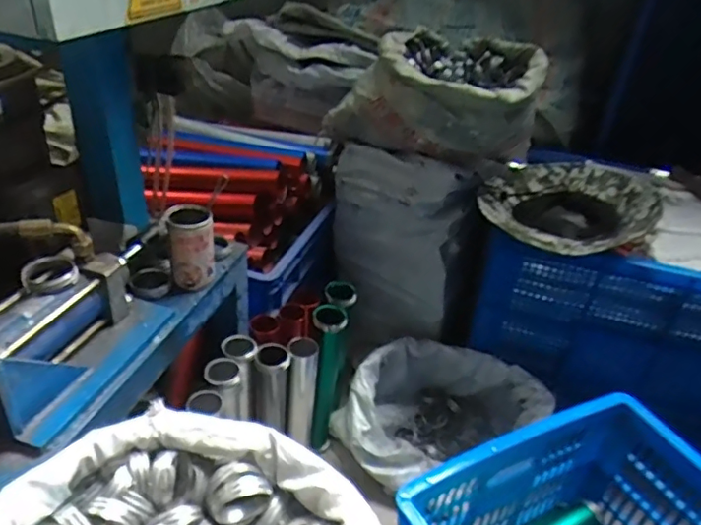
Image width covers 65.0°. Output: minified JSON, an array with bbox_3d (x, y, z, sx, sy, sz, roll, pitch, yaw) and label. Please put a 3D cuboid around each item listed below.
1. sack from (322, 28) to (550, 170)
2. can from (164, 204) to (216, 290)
[{"bbox_3d":[0.206,-0.384,1.256,0.415,0.214,0.338,20,35,19],"label":"sack"},{"bbox_3d":[-0.237,-0.023,0.819,0.064,0.108,0.062,-5,35,-18],"label":"can"}]

